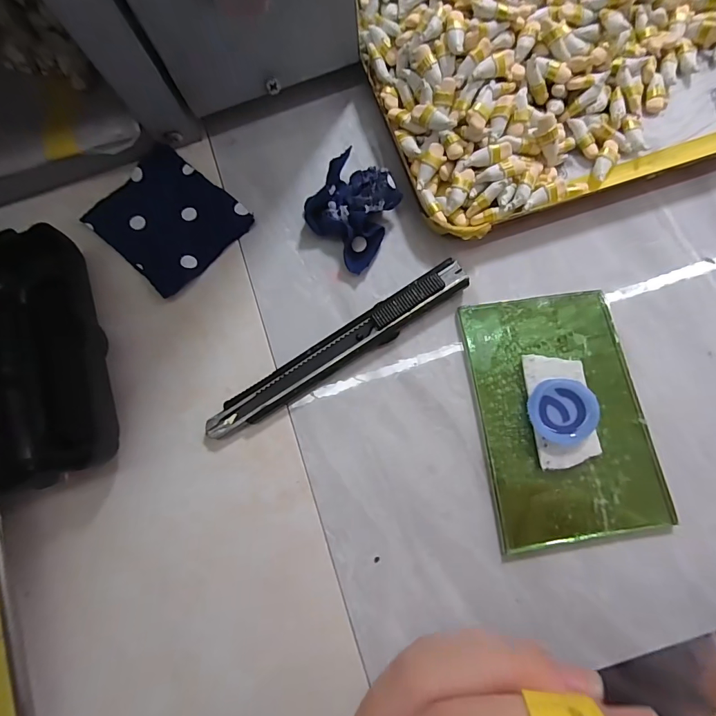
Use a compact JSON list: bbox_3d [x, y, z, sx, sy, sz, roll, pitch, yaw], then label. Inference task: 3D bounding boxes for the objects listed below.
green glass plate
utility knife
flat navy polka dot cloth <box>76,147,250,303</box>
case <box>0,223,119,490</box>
[{"bbox_3d":[0.086,0.024,0.171,0.066,0.009,0.103,-9,80,3],"label":"green glass plate"},{"bbox_3d":[-0.009,-0.003,0.182,0.133,0.011,0.015,-33,80,-2],"label":"utility knife"},{"bbox_3d":[-0.096,-0.070,0.203,0.066,0.006,0.058,40,86,9],"label":"flat navy polka dot cloth"},{"bbox_3d":[-0.143,-0.002,0.182,0.050,0.024,0.107,-19,80,1],"label":"case"}]

